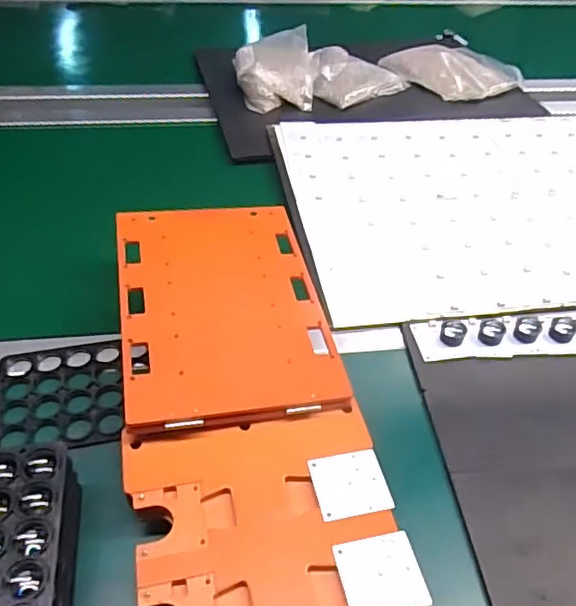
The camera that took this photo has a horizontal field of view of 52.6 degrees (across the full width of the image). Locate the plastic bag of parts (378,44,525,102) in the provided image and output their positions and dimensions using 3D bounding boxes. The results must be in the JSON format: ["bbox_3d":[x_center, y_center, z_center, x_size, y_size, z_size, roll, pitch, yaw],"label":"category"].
[{"bbox_3d":[0.259,-0.377,0.934,0.161,0.032,0.177,-22,50,-25],"label":"plastic bag of parts"}]

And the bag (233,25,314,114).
[{"bbox_3d":[-0.022,-0.348,0.865,0.113,0.051,0.161,-2,45,-7],"label":"bag"}]

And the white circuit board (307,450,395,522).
[{"bbox_3d":[0.041,0.119,0.387,0.047,0.004,0.044,-7,45,-11],"label":"white circuit board"}]

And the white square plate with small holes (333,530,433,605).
[{"bbox_3d":[0.055,0.160,0.344,0.046,0.004,0.044,-6,45,-11],"label":"white square plate with small holes"}]

